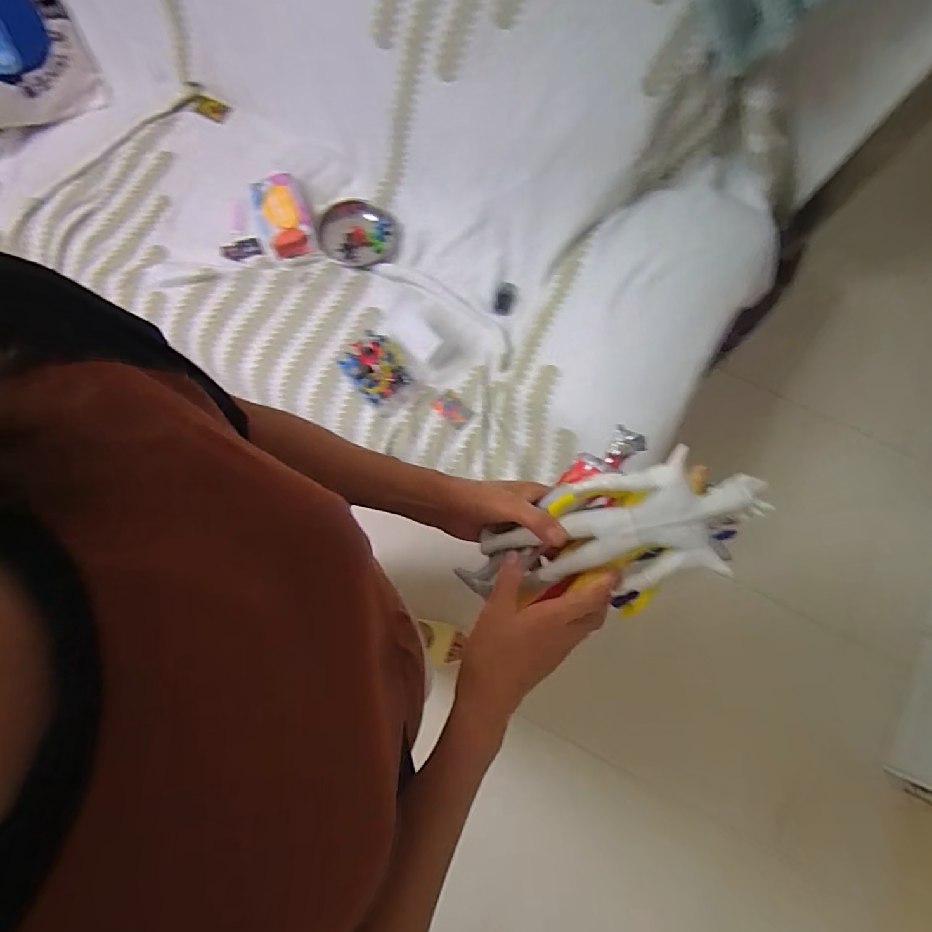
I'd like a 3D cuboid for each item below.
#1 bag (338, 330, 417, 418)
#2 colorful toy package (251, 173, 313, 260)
[{"bbox_3d":[-0.183,-0.206,1.094,0.123,0.063,0.157,-37,80,-8],"label":"bag"},{"bbox_3d":[-0.421,-0.575,1.158,0.119,0.062,0.194,-23,78,-5],"label":"colorful toy package"}]

